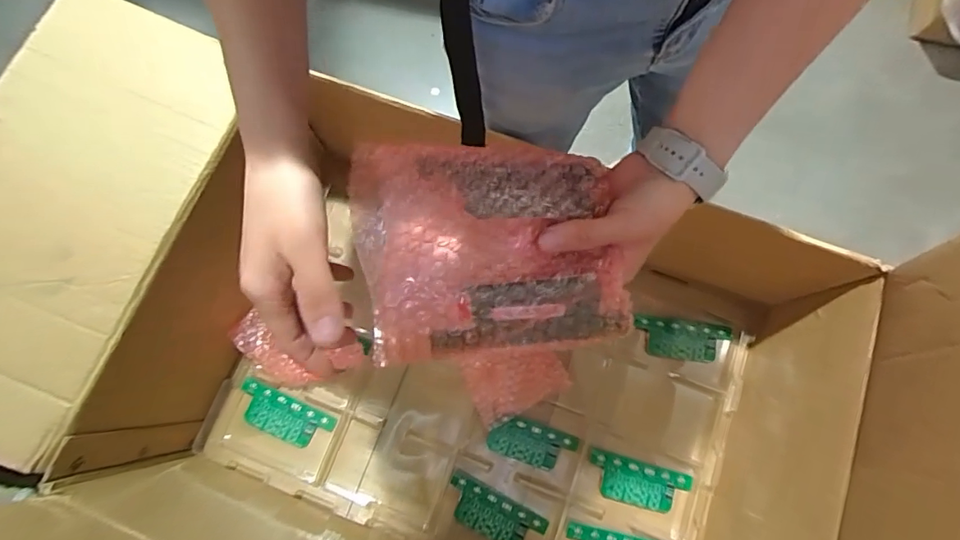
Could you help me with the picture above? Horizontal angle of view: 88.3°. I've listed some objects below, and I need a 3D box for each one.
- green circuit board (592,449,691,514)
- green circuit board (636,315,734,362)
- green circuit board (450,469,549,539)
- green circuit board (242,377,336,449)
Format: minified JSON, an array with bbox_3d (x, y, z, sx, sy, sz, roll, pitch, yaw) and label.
[{"bbox_3d":[0.207,0.281,0.651,0.131,0.010,0.057,15,79,3],"label":"green circuit board"},{"bbox_3d":[0.286,0.099,0.700,0.130,0.009,0.056,7,78,1],"label":"green circuit board"},{"bbox_3d":[0.017,0.317,0.641,0.132,0.008,0.055,28,80,5],"label":"green circuit board"},{"bbox_3d":[-0.268,0.199,0.673,0.134,0.012,0.057,25,79,5],"label":"green circuit board"}]

